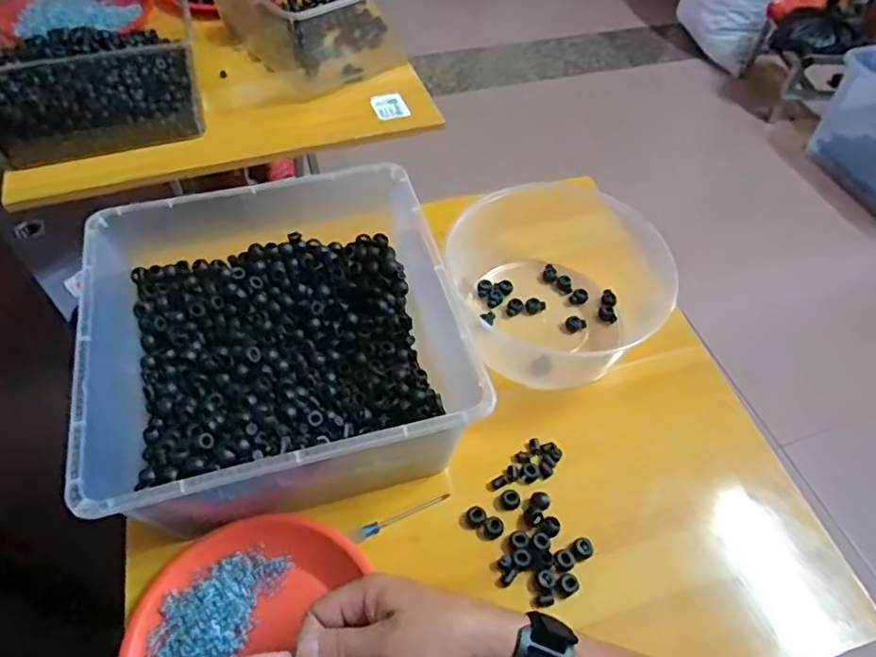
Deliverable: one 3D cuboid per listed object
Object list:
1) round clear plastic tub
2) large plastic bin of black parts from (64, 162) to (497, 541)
[{"bbox_3d":[0.137,-0.049,0.681,0.244,0.102,0.236,1,53,-2],"label":"round clear plastic tub"},{"bbox_3d":[-0.146,0.016,0.565,0.306,0.132,0.305,-13,55,-12],"label":"large plastic bin of black parts"}]

